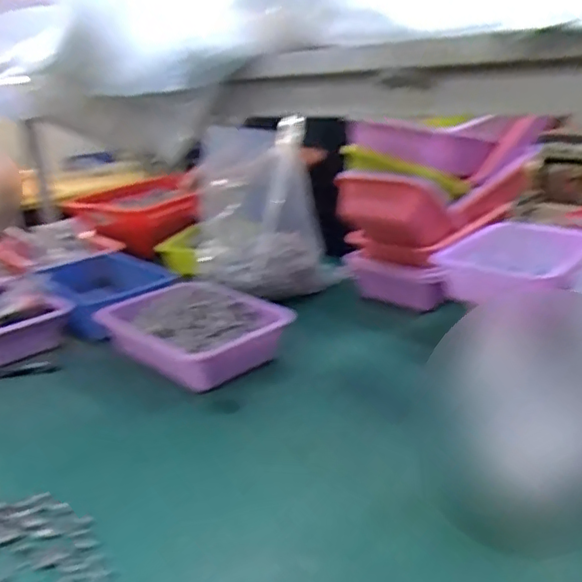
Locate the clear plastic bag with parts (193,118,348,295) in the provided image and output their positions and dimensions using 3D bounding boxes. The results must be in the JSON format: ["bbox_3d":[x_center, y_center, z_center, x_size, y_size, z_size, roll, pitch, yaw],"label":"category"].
[{"bbox_3d":[-0.052,-0.168,1.268,0.311,0.341,0.133,-5,21,-3],"label":"clear plastic bag with parts"}]

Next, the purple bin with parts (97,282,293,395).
[{"bbox_3d":[-0.166,0.062,1.052,0.228,0.089,0.295,-17,24,-40],"label":"purple bin with parts"}]

